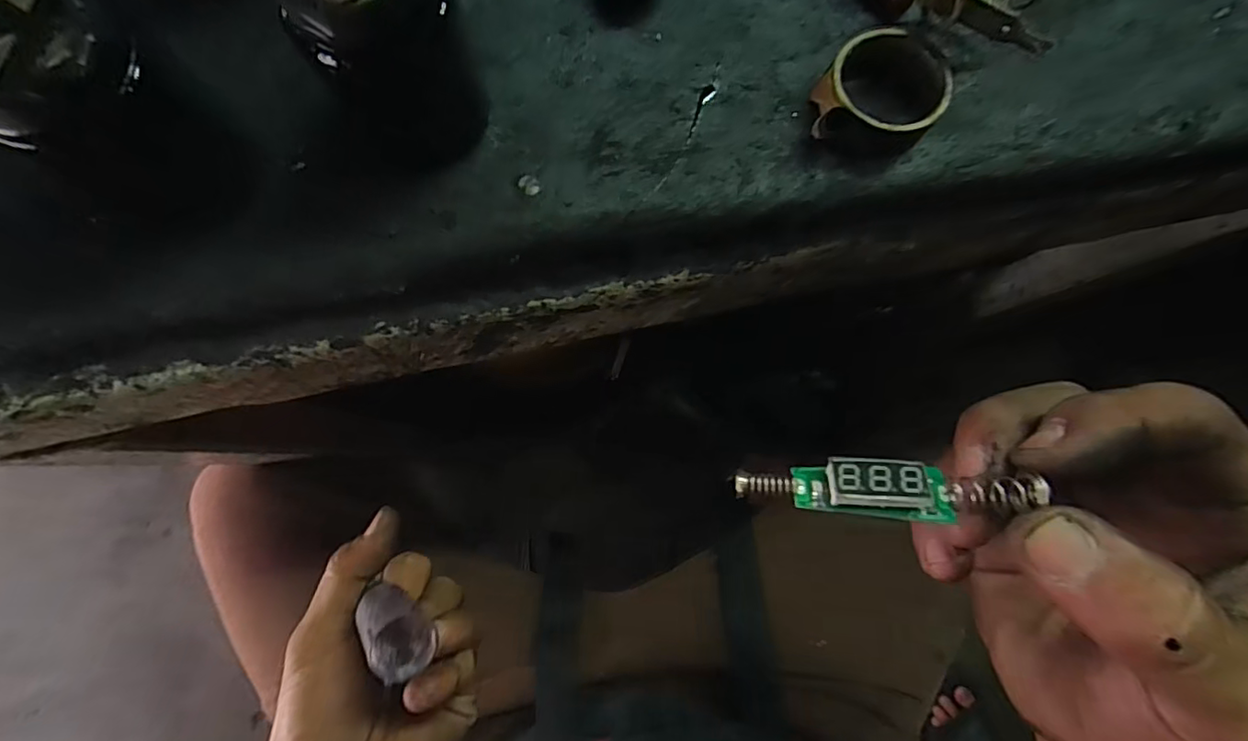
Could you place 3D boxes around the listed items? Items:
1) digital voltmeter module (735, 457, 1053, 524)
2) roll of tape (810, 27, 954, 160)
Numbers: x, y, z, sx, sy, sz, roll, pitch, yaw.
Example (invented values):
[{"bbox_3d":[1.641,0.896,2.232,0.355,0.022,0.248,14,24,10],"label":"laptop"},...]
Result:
[{"bbox_3d":[0.066,0.030,0.143,0.071,0.010,0.014,1,83,4],"label":"digital voltmeter module"},{"bbox_3d":[0.096,-0.104,0.212,0.043,0.019,0.050,27,83,0],"label":"roll of tape"}]

